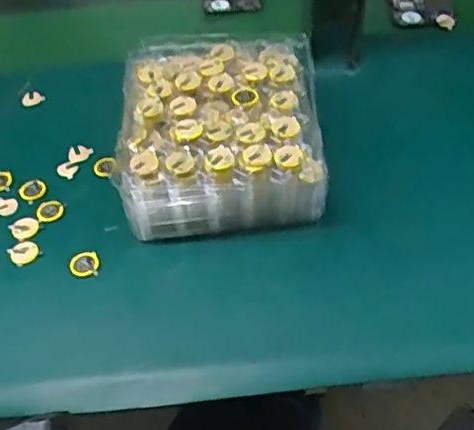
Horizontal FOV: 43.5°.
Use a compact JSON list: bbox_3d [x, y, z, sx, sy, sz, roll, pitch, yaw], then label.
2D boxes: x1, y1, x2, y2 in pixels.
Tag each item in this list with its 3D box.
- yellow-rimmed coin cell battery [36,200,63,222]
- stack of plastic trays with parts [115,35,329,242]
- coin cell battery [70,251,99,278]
[{"bbox_3d":[-0.145,-0.004,0.459,0.020,0.006,0.019,-23,51,-16],"label":"yellow-rimmed coin cell battery"},{"bbox_3d":[-0.013,-0.069,0.471,0.152,0.062,0.176,-4,49,1],"label":"stack of plastic trays with parts"},{"bbox_3d":[-0.109,0.035,0.424,0.020,0.007,0.017,-9,49,-3],"label":"coin cell battery"}]

